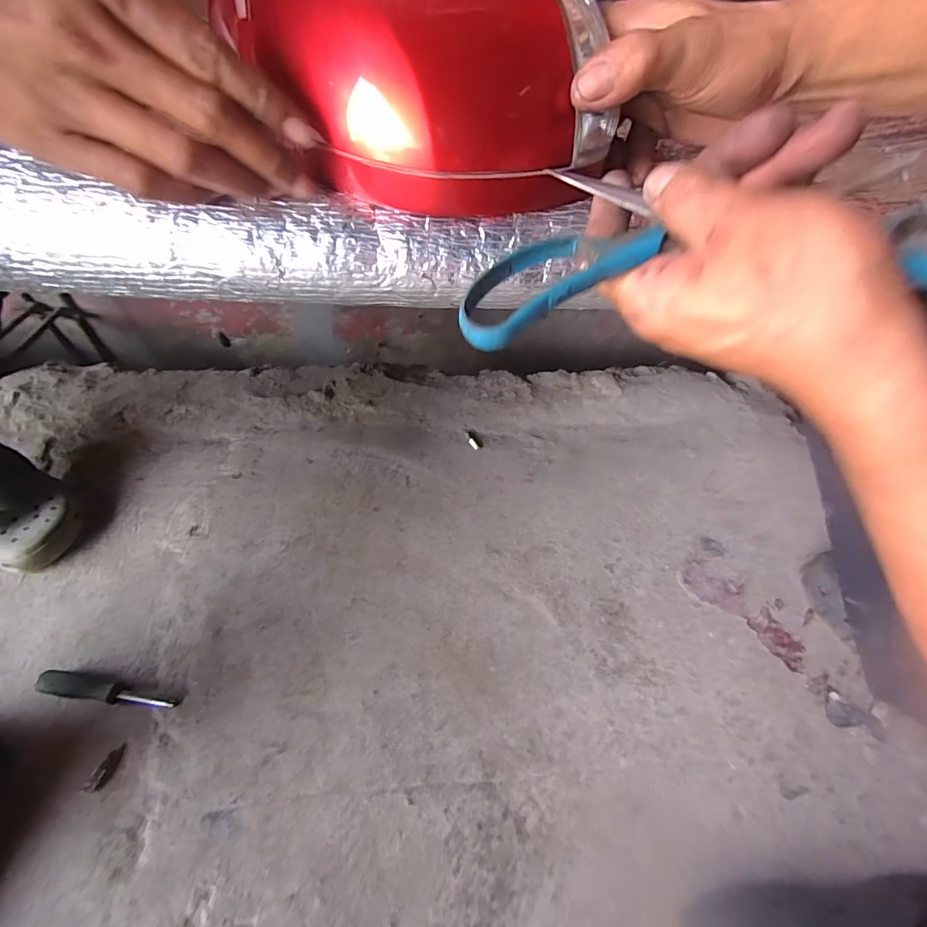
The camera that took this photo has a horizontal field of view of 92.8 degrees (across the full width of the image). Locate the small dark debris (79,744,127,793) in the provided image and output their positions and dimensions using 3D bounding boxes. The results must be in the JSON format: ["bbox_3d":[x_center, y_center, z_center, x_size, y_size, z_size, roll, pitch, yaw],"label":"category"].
[{"bbox_3d":[-0.354,0.302,0.439,0.017,0.011,0.042,14,53,10],"label":"small dark debris"}]

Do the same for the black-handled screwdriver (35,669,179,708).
[{"bbox_3d":[-0.379,0.243,0.472,0.147,0.018,0.022,6,52,4],"label":"black-handled screwdriver"}]

